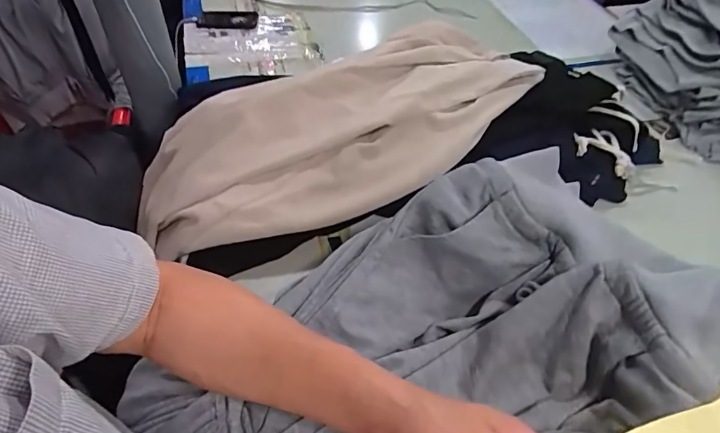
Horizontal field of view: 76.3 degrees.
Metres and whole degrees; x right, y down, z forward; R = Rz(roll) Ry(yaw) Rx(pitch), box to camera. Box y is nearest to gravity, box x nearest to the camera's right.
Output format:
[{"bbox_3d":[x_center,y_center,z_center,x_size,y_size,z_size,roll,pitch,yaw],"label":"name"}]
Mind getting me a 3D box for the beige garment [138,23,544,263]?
[{"bbox_3d":[-0.030,-0.145,0.764,0.649,0.122,0.281,-19,53,-18],"label":"beige garment"}]

